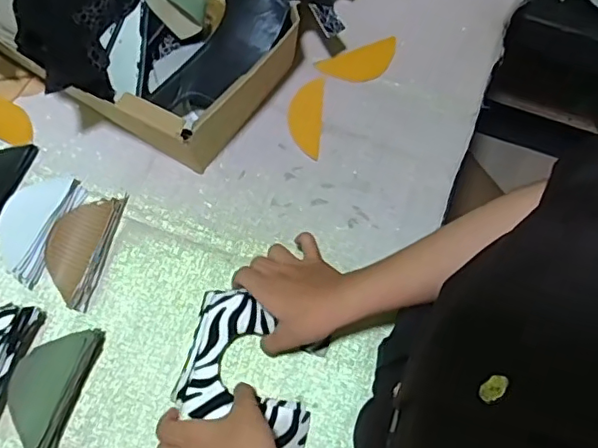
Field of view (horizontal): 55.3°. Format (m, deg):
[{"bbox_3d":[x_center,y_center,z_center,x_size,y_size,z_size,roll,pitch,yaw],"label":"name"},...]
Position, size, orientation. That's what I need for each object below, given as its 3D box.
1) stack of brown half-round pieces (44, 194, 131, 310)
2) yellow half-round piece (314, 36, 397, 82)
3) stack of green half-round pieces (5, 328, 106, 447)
[{"bbox_3d":[-0.231,0.022,0.605,0.058,0.026,0.125,16,70,3],"label":"stack of brown half-round pieces"},{"bbox_3d":[0.076,-0.198,0.706,0.100,0.009,0.047,-18,82,-5],"label":"yellow half-round piece"},{"bbox_3d":[-0.238,0.155,0.549,0.056,0.049,0.120,21,71,5],"label":"stack of green half-round pieces"}]

